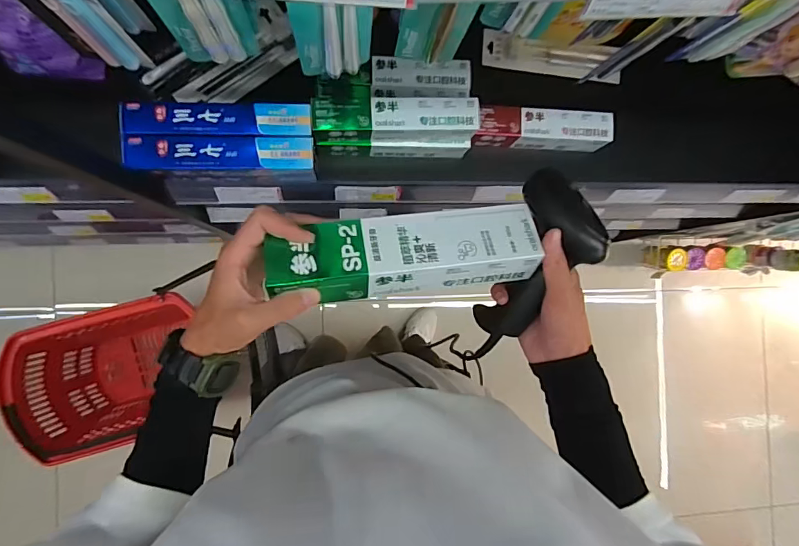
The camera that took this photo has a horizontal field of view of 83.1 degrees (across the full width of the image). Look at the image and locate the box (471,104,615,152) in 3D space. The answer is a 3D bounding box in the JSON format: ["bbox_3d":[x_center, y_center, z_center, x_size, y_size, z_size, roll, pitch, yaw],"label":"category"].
[{"bbox_3d":[0.217,-0.221,0.702,0.213,0.053,0.057,-1,89,-7],"label":"box"}]

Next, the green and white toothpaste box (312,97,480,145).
[{"bbox_3d":[-0.005,-0.210,0.622,0.221,0.060,0.047,-3,89,-7],"label":"green and white toothpaste box"}]

